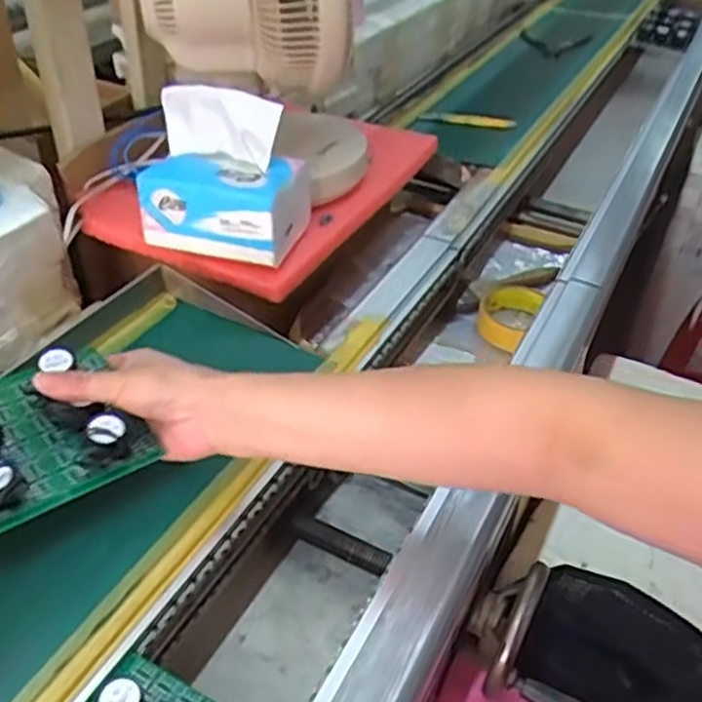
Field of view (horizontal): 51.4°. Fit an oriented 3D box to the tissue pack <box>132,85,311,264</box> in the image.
[{"bbox_3d":[-0.114,-0.162,0.662,0.134,0.119,0.092,15,41,12],"label":"tissue pack"}]

